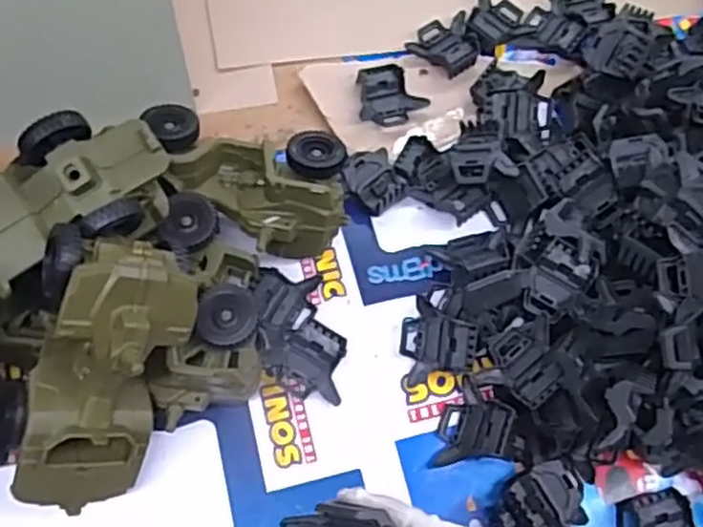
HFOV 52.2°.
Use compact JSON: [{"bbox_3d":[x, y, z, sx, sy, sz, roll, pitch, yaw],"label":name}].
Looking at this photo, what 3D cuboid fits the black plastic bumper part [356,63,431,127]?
[{"bbox_3d":[0.035,-0.154,0.643,0.061,0.017,0.056,-11,67,-10],"label":"black plastic bumper part"}]

